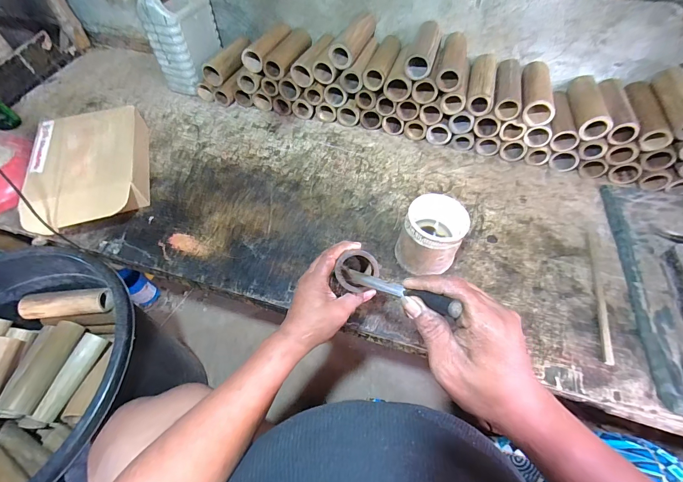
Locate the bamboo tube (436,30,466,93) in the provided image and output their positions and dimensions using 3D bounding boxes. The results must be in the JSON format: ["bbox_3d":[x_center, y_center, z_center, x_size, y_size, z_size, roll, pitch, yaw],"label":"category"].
[{"bbox_3d":[0.248,-0.404,0.728,0.050,0.053,0.177,13,57,10],"label":"bamboo tube"}]

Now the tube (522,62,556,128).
[{"bbox_3d":[0.425,-0.331,0.727,0.062,0.059,0.178,9,56,8],"label":"tube"}]

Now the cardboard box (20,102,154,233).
[{"bbox_3d":[-0.534,-0.147,0.702,0.207,0.082,0.331,-17,56,-10],"label":"cardboard box"}]

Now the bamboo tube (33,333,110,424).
[{"bbox_3d":[-0.583,0.292,0.710,0.038,0.039,0.176,10,56,8],"label":"bamboo tube"}]

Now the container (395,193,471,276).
[{"bbox_3d":[0.150,0.000,0.562,0.096,0.135,0.089,-1,55,1],"label":"container"}]

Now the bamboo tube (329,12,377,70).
[{"bbox_3d":[0.038,-0.471,0.757,0.052,0.058,0.184,22,59,16],"label":"bamboo tube"}]

